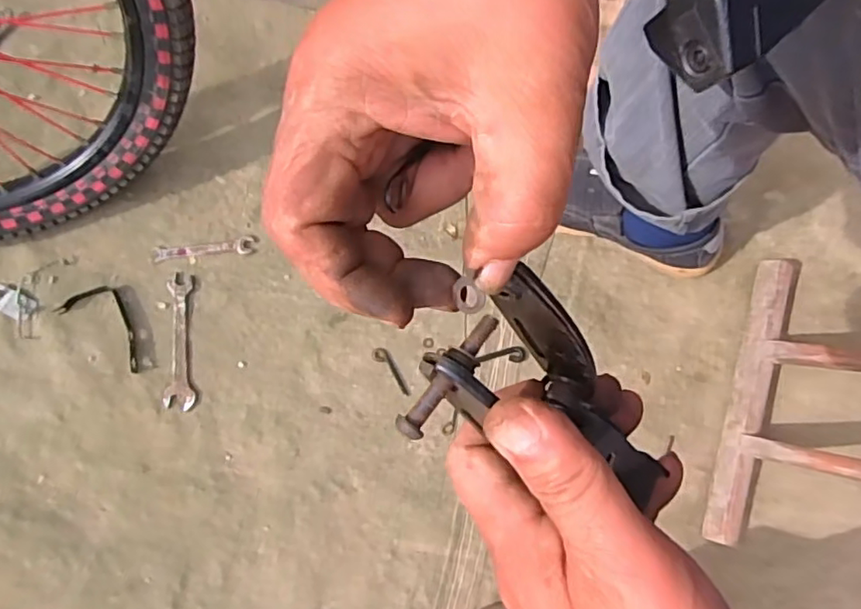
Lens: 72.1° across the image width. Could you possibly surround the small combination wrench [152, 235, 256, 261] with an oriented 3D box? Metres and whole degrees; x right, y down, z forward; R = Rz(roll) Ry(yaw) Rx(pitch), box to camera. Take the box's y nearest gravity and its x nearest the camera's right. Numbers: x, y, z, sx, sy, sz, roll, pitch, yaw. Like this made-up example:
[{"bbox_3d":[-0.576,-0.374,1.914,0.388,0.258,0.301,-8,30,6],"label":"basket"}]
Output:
[{"bbox_3d":[-0.261,-0.065,0.679,0.111,0.007,0.022,-6,77,-5],"label":"small combination wrench"}]

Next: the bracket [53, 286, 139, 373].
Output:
[{"bbox_3d":[-0.351,0.020,0.653,0.111,0.013,0.054,36,79,7],"label":"bracket"}]

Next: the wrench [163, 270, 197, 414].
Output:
[{"bbox_3d":[-0.276,0.040,0.654,0.031,0.006,0.149,-3,76,-4],"label":"wrench"}]

